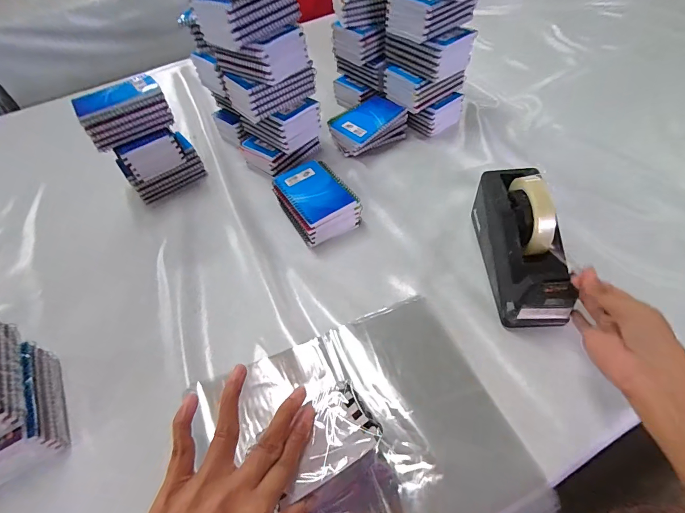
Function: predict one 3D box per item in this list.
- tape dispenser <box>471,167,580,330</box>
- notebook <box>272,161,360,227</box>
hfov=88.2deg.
[{"bbox_3d":[0.230,-0.025,0.451,0.071,0.122,0.203,-1,50,5],"label":"tape dispenser"},{"bbox_3d":[-0.044,-0.107,0.570,0.091,0.011,0.135,-30,55,-16],"label":"notebook"}]

